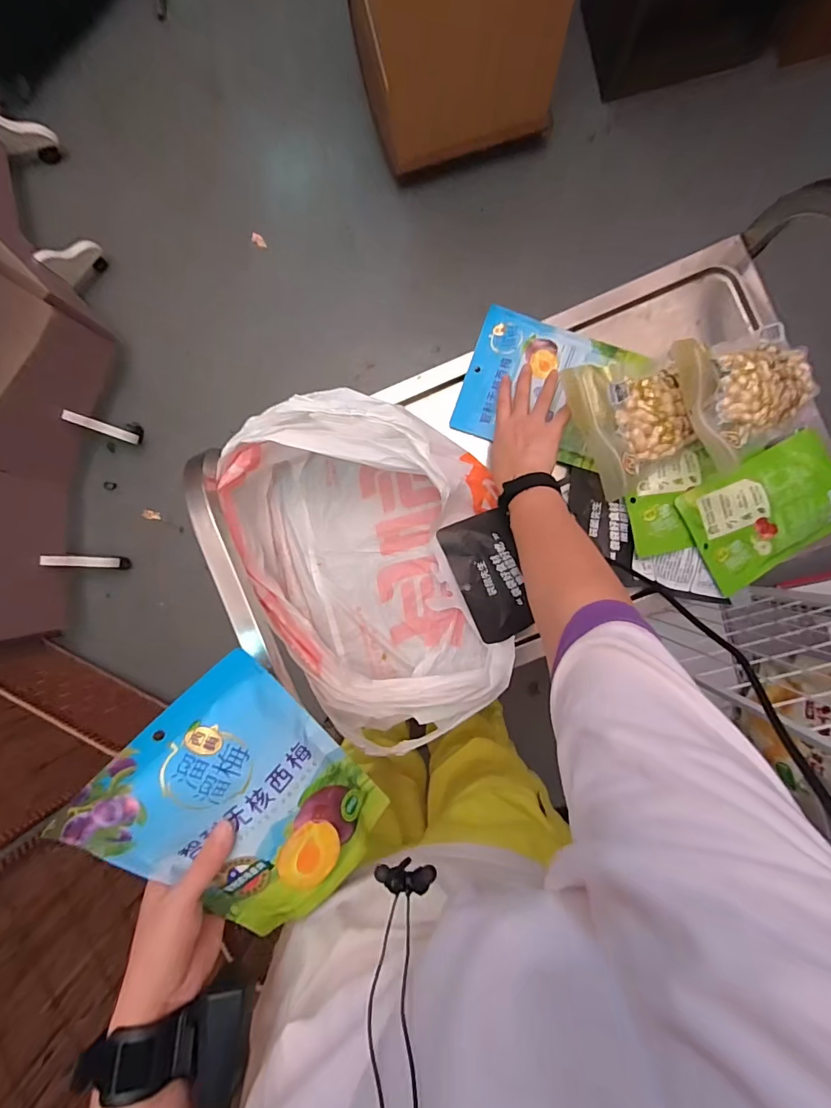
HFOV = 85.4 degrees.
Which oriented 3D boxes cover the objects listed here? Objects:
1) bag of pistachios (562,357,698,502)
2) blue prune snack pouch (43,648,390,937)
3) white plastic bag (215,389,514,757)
[{"bbox_3d":[0.247,-0.155,0.510,0.147,0.077,0.161,-18,90,3],"label":"bag of pistachios"},{"bbox_3d":[-0.128,0.199,0.352,0.153,0.021,0.206,-44,112,-16],"label":"blue prune snack pouch"},{"bbox_3d":[-0.034,0.015,0.529,0.301,0.137,0.436,-22,89,3],"label":"white plastic bag"}]

